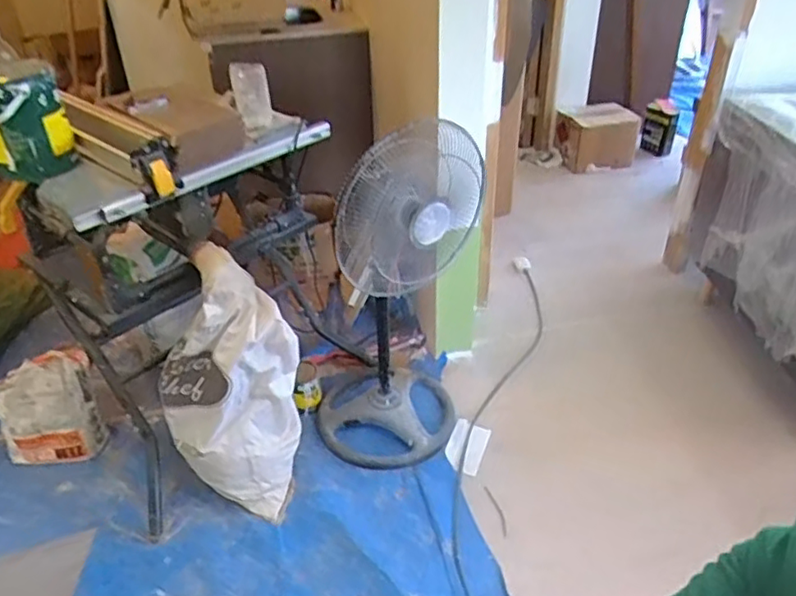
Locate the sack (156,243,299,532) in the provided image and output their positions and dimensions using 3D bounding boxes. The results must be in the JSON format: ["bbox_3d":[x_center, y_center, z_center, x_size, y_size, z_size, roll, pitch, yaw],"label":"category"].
[{"bbox_3d":[-0.441,0.225,1.618,0.315,0.610,0.255,5,35,9],"label":"sack"}]

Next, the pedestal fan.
[{"bbox_3d":[-0.011,-0.018,1.674,0.410,0.871,0.367,2,35,5],"label":"pedestal fan"}]

